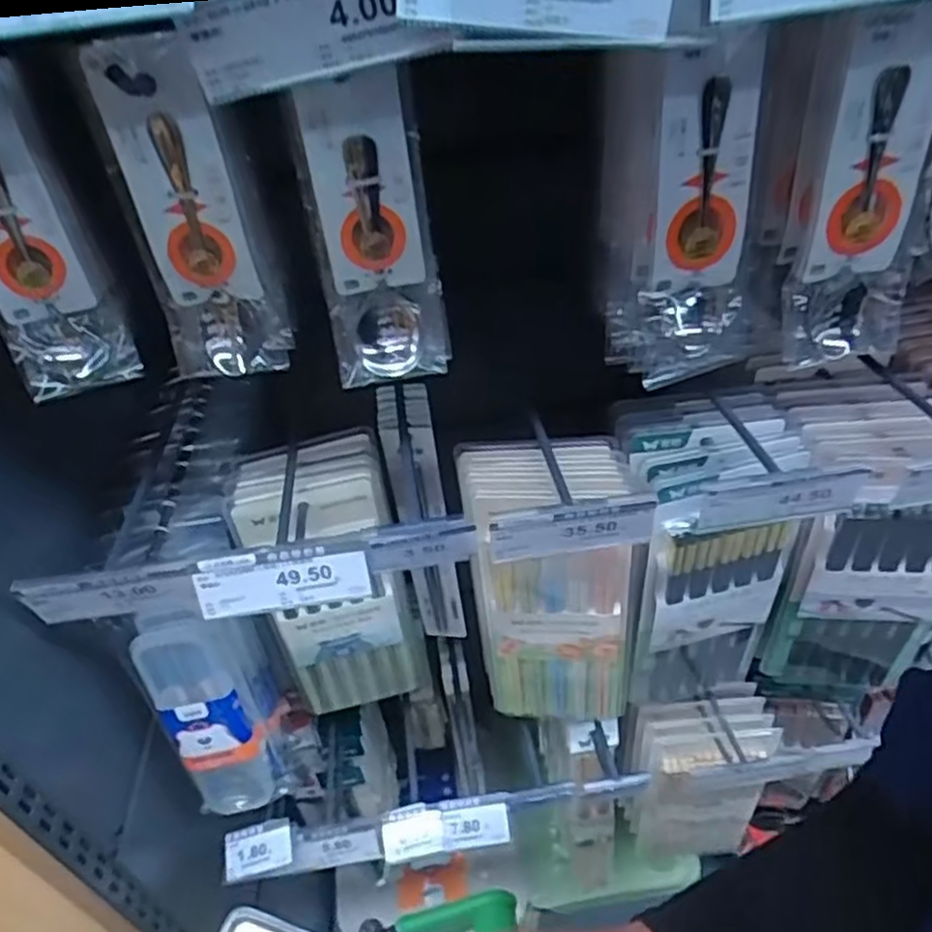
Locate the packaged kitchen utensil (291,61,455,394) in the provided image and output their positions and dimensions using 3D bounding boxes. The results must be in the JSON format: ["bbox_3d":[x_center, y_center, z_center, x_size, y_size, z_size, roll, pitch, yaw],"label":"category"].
[{"bbox_3d":[-0.047,-0.118,0.396,0.065,0.162,0.030,-13,40,-8],"label":"packaged kitchen utensil"}]

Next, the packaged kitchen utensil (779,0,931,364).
[{"bbox_3d":[0.240,-0.154,0.441,0.076,0.207,0.032,-13,39,-1],"label":"packaged kitchen utensil"}]

